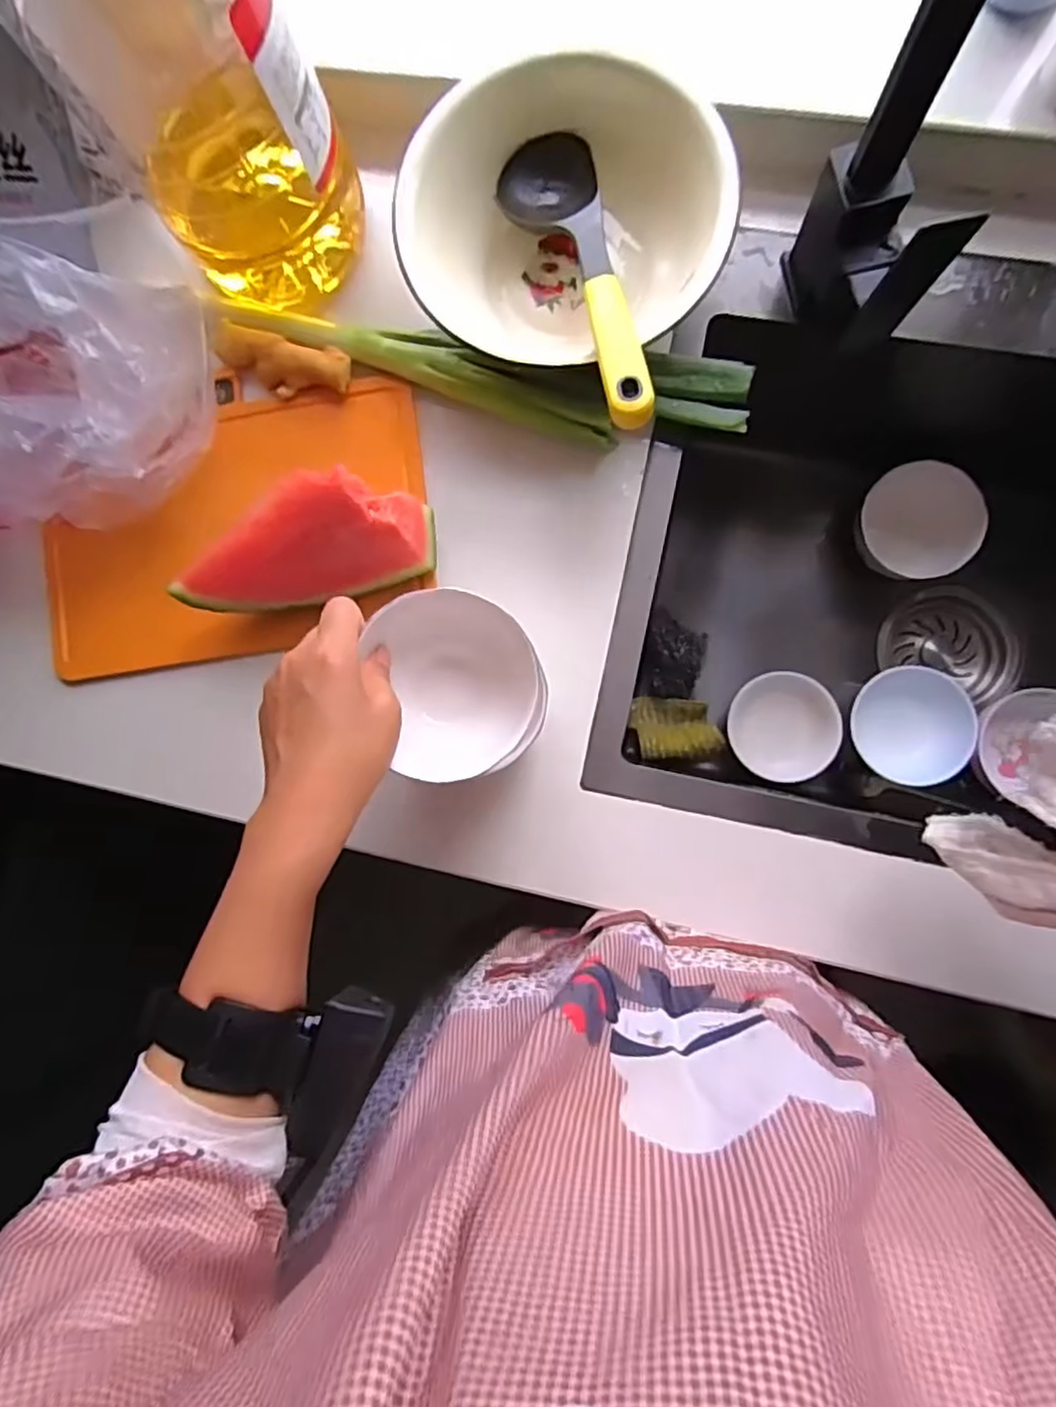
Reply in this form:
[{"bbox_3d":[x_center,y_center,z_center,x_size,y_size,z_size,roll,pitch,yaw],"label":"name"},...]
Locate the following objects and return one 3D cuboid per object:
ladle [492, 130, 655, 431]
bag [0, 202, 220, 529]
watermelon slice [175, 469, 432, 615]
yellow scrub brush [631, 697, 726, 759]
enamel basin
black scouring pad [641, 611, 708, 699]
[{"bbox_3d":[0.038,-0.297,0.457,0.068,0.035,0.270,-16,66,5],"label":"ladle"},{"bbox_3d":[-0.364,-0.246,0.466,0.237,0.156,0.200,-6,86,6],"label":"bag"},{"bbox_3d":[-0.159,-0.101,0.467,0.178,0.127,0.048,-18,85,5],"label":"watermelon slice"},{"bbox_3d":[0.154,0.023,0.685,0.085,0.025,0.063,-6,86,6],"label":"yellow scrub brush"},{"bbox_3d":[0.025,-0.352,0.487,0.210,0.073,0.195,0,86,6],"label":"enamel basin"},{"bbox_3d":[0.153,-0.048,0.682,0.055,0.050,0.085,9,87,7],"label":"black scouring pad"}]

